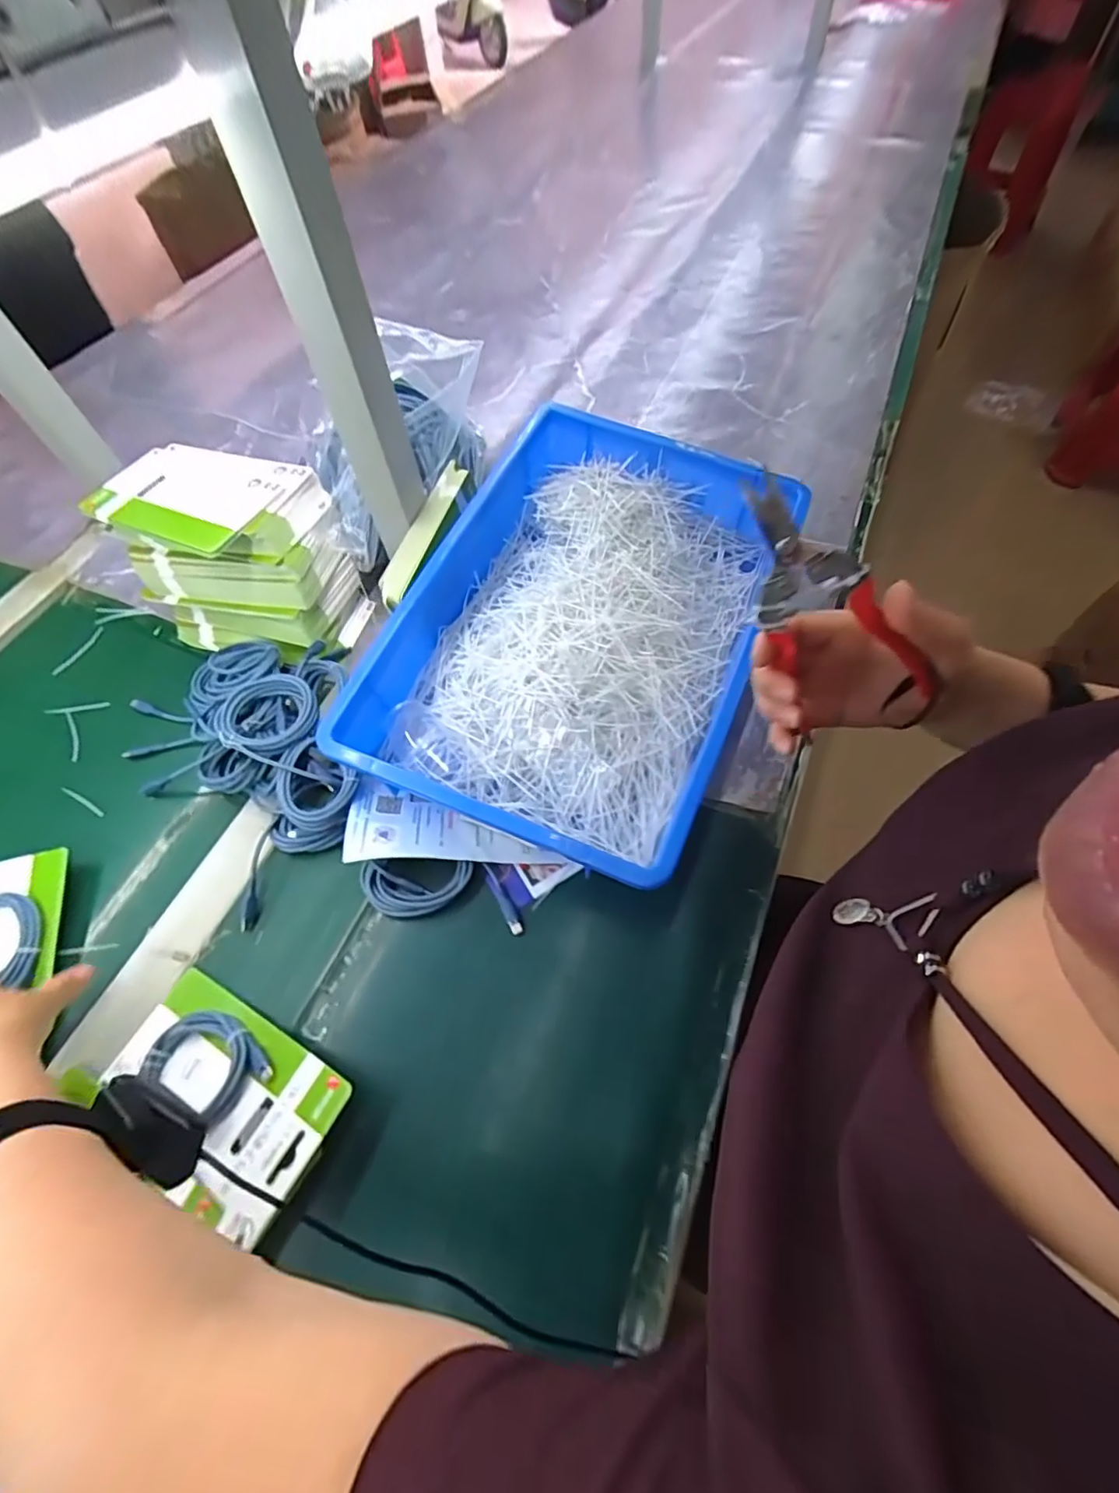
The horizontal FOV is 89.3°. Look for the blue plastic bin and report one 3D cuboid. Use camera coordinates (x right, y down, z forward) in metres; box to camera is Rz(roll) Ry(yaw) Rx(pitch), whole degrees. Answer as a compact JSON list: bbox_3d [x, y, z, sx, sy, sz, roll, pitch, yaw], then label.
[{"bbox_3d":[0.022,-0.113,0.522,0.303,0.088,0.425,20,64,14],"label":"blue plastic bin"}]

